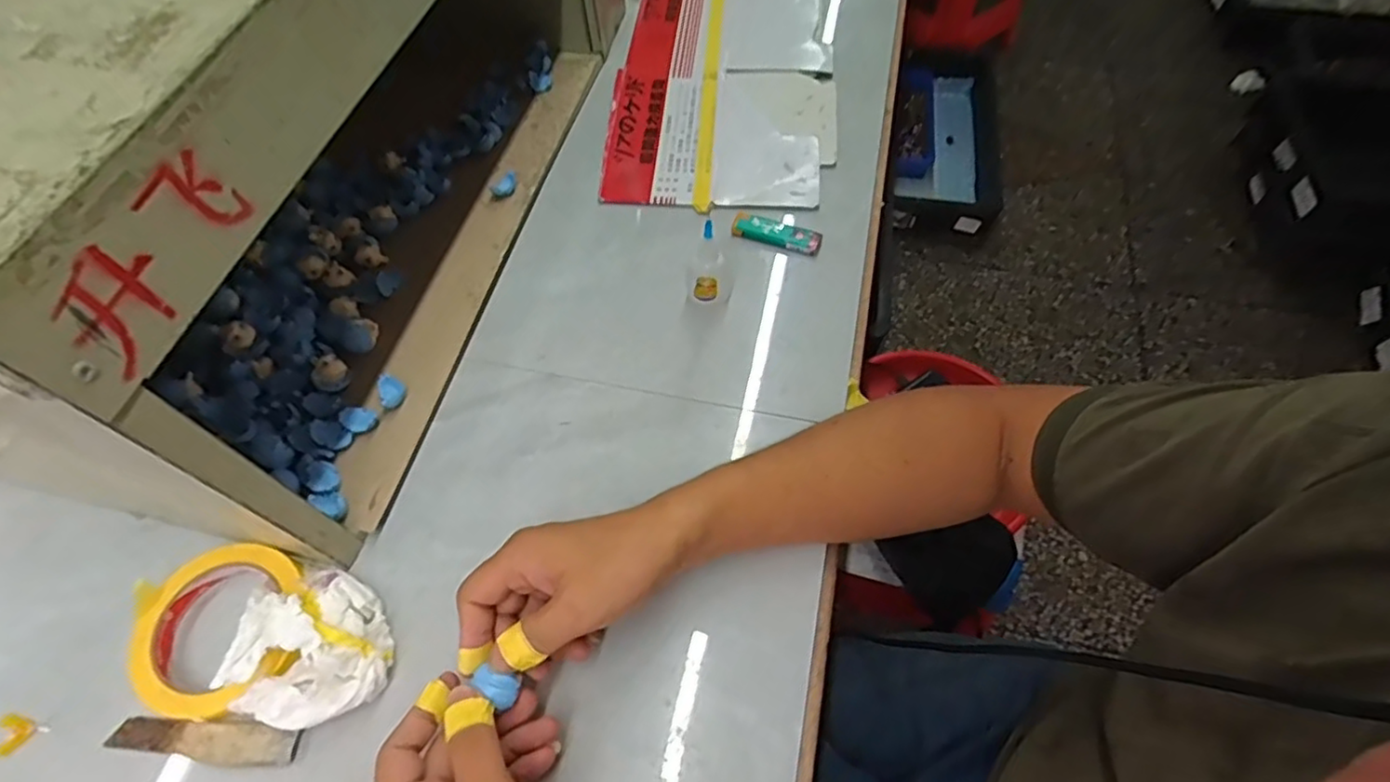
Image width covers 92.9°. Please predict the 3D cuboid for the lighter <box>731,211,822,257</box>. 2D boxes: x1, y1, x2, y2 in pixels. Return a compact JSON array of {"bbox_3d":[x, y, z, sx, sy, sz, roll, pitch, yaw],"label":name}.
[{"bbox_3d":[0.073,-0.141,0.588,0.079,0.007,0.023,18,63,12],"label":"lighter"}]

